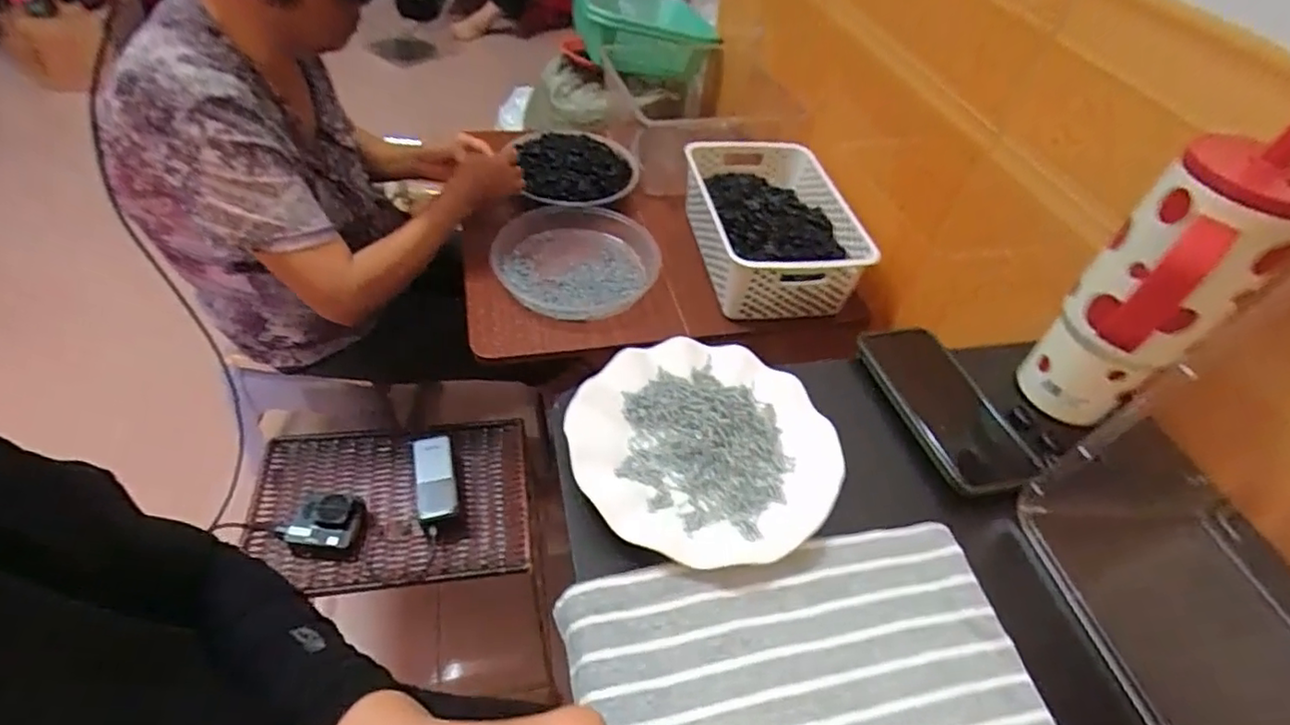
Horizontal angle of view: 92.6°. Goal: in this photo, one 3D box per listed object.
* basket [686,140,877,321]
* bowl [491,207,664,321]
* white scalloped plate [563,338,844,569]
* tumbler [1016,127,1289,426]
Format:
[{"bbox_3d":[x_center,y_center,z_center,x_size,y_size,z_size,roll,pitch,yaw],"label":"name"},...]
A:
[{"bbox_3d":[0.185,-0.205,0.924,0.213,0.100,0.308,-3,48,-9],"label":"basket"},{"bbox_3d":[-0.099,-0.145,0.895,0.238,0.040,0.225,2,48,-4],"label":"bowl"},{"bbox_3d":[0.042,0.057,0.435,0.178,0.021,0.178,3,48,-3],"label":"white scalloped plate"},{"bbox_3d":[0.343,-0.042,0.437,0.093,0.210,0.077,-10,50,-15],"label":"tumbler"}]

